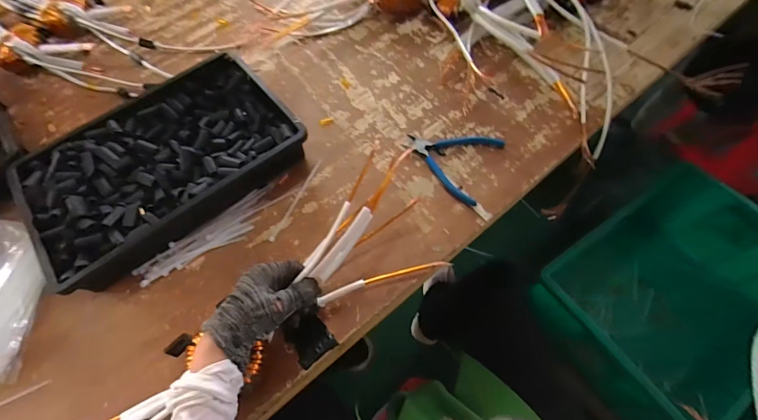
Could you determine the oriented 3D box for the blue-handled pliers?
[{"bbox_3d":[0.106,-0.085,0.557,0.133,0.009,0.124,27,68,15],"label":"blue-handled pliers"}]

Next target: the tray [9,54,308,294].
[{"bbox_3d":[-0.317,-0.073,0.552,0.365,0.063,0.249,-37,68,-14],"label":"tray"}]

